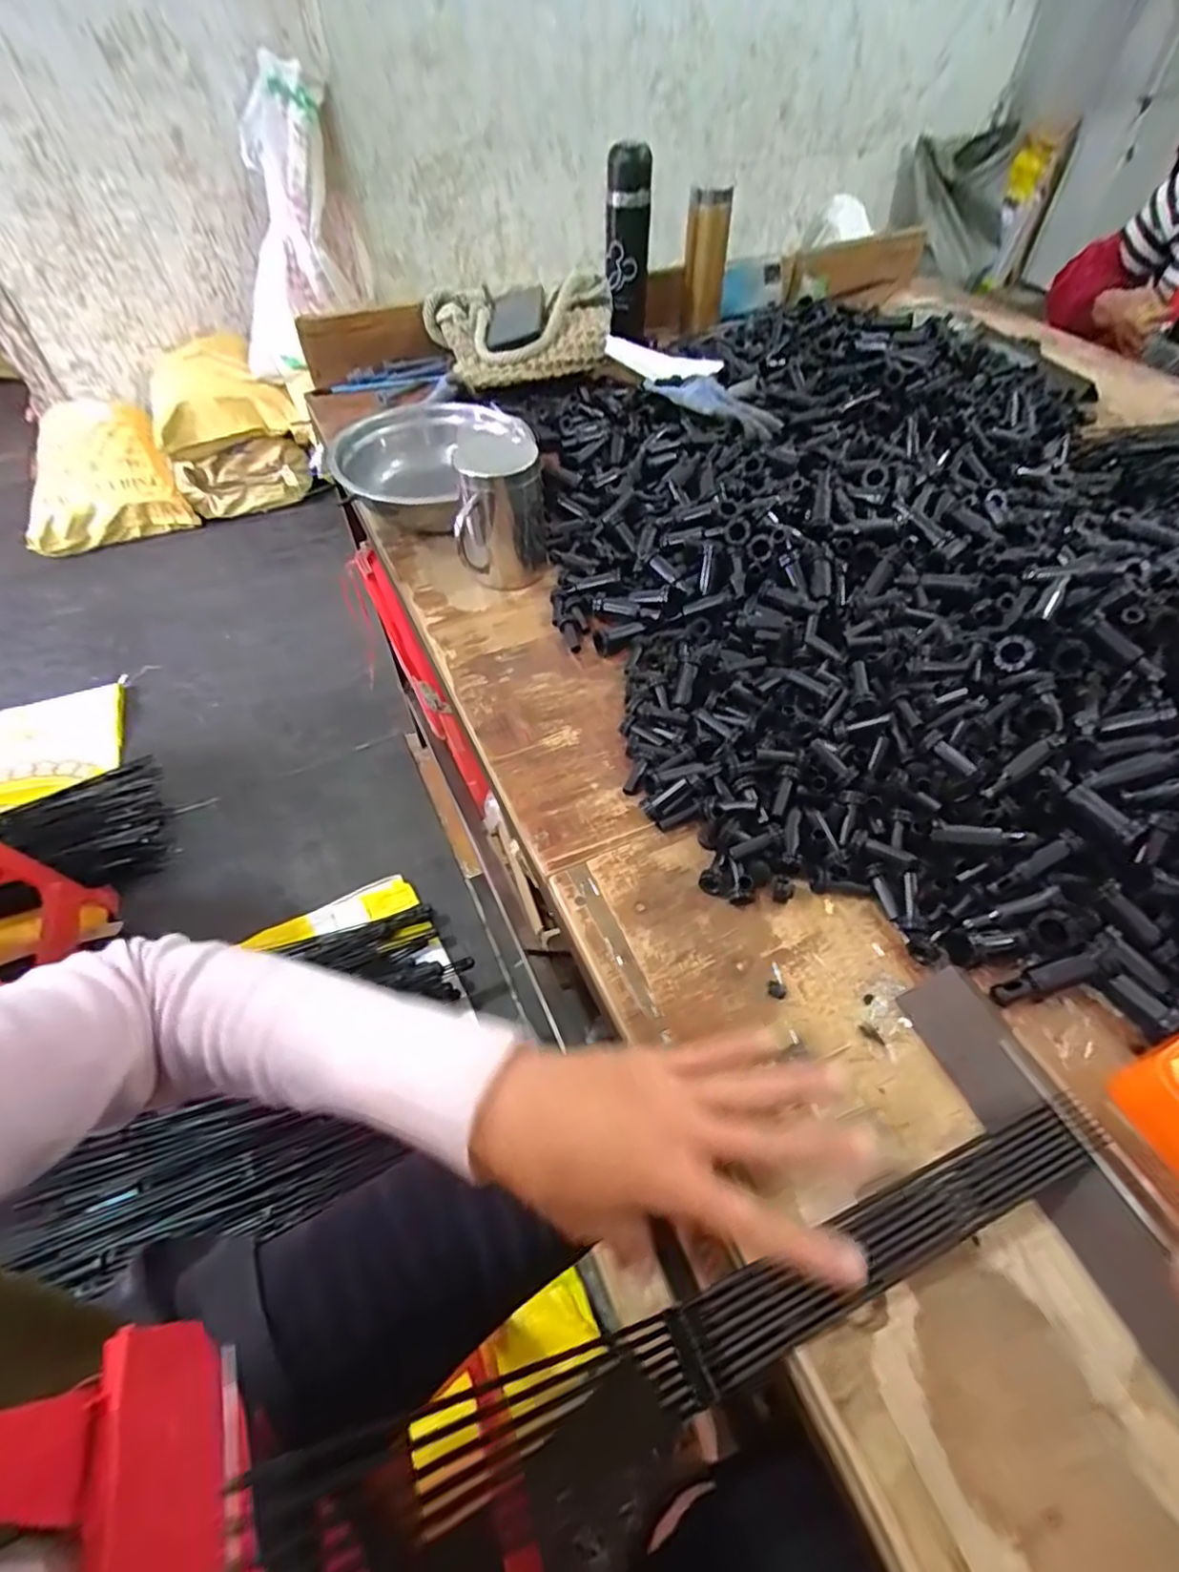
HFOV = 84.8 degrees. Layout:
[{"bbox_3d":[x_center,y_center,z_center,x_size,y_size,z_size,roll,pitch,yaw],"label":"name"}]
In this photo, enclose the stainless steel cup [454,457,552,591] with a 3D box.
[{"bbox_3d":[-0.083,-0.260,0.631,0.083,0.112,0.098,-2,53,-1],"label":"stainless steel cup"}]

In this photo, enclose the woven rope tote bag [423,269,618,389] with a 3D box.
[{"bbox_3d":[-0.089,-0.645,0.907,0.259,0.070,0.191,-15,54,-10],"label":"woven rope tote bag"}]

